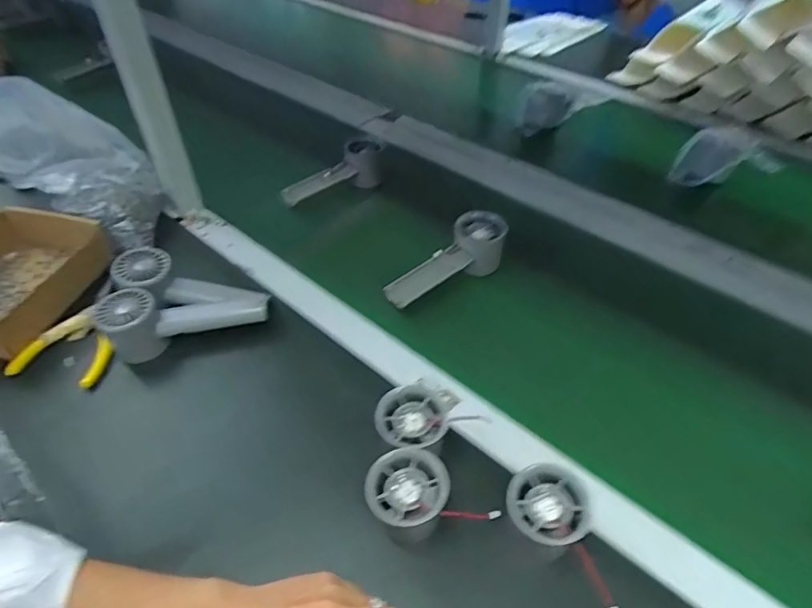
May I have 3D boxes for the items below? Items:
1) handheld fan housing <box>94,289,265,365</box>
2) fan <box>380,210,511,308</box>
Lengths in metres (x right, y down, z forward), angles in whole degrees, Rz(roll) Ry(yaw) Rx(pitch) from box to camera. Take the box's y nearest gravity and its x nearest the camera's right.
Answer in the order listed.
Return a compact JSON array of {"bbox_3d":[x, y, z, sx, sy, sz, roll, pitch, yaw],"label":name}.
[{"bbox_3d":[-0.223,0.011,0.522,0.153,0.052,0.054,-15,48,-12],"label":"handheld fan housing"},{"bbox_3d":[0.048,-0.047,0.584,0.162,0.051,0.053,-36,55,-28],"label":"fan"}]

